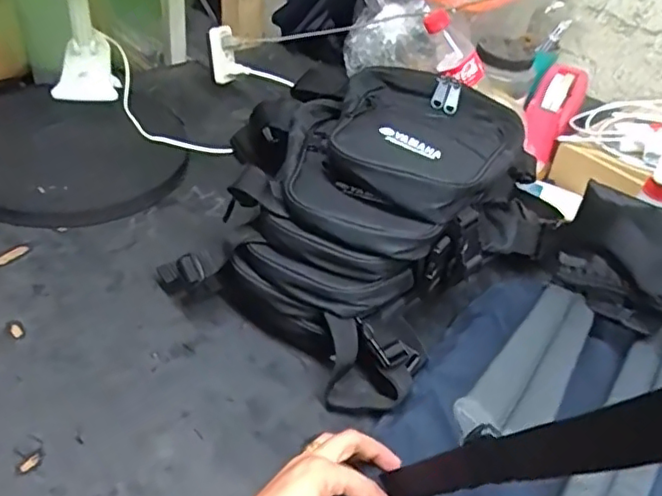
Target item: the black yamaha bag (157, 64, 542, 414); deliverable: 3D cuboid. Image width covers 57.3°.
[{"bbox_3d":[0.050,-0.049,0.628,0.248,0.163,0.368,27,42,22],"label":"black yamaha bag"}]

